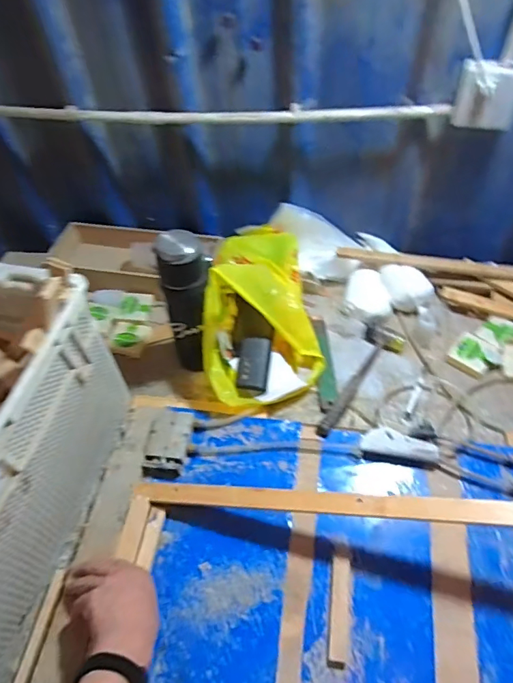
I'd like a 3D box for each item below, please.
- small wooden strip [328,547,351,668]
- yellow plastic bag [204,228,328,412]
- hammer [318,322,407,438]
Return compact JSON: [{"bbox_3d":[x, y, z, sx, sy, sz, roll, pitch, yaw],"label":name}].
[{"bbox_3d":[0.113,0.351,0.617,0.026,0.010,0.141,5,53,6],"label":"small wooden strip"},{"bbox_3d":[0.020,-0.091,0.859,0.207,0.187,0.385,1,52,3],"label":"yellow plastic bag"},{"bbox_3d":[0.191,0.076,0.836,0.076,0.031,0.260,23,57,19],"label":"hammer"}]

